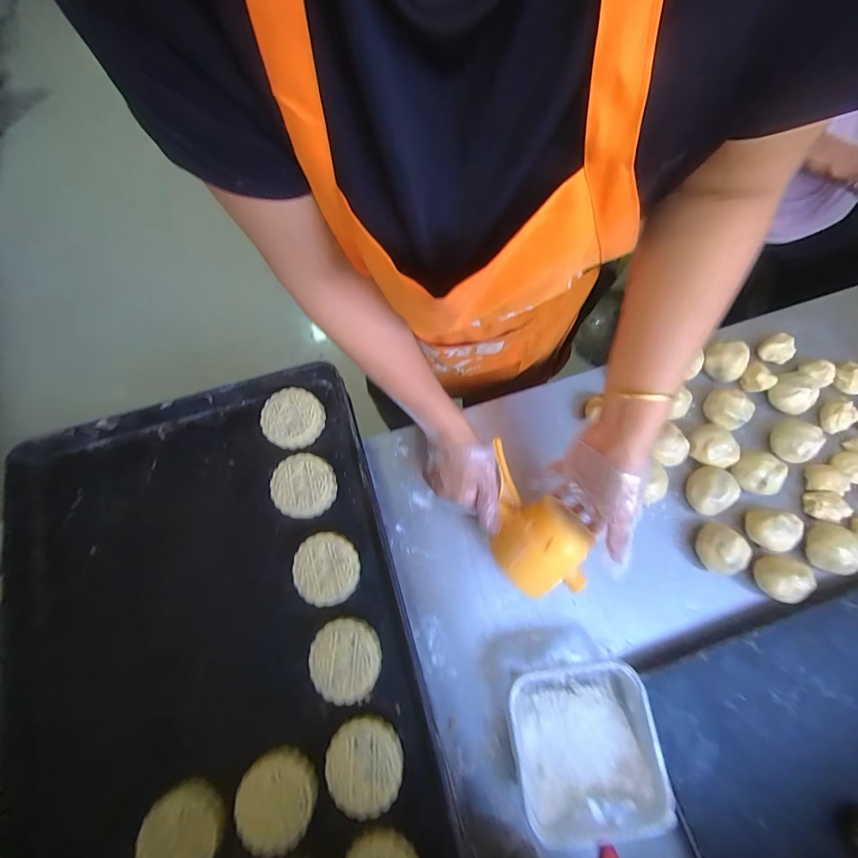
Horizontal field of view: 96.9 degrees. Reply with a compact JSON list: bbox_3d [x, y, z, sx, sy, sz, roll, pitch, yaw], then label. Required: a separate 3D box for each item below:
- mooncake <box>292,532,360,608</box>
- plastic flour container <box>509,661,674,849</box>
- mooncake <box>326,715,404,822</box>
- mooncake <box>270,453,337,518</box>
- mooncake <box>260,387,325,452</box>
[{"bbox_3d":[-0.111,0.155,0.422,0.068,0.032,0.073,0,72,1],"label":"mooncake"},{"bbox_3d":[0.175,0.366,0.439,0.151,0.058,0.167,-7,72,-1],"label":"plastic flour container"},{"bbox_3d":[-0.062,0.323,0.367,0.070,0.021,0.075,0,72,1],"label":"mooncake"},{"bbox_3d":[-0.145,0.068,0.446,0.070,0.026,0.070,0,72,1],"label":"mooncake"},{"bbox_3d":[-0.166,-0.012,0.467,0.068,0.025,0.070,4,72,3],"label":"mooncake"}]

